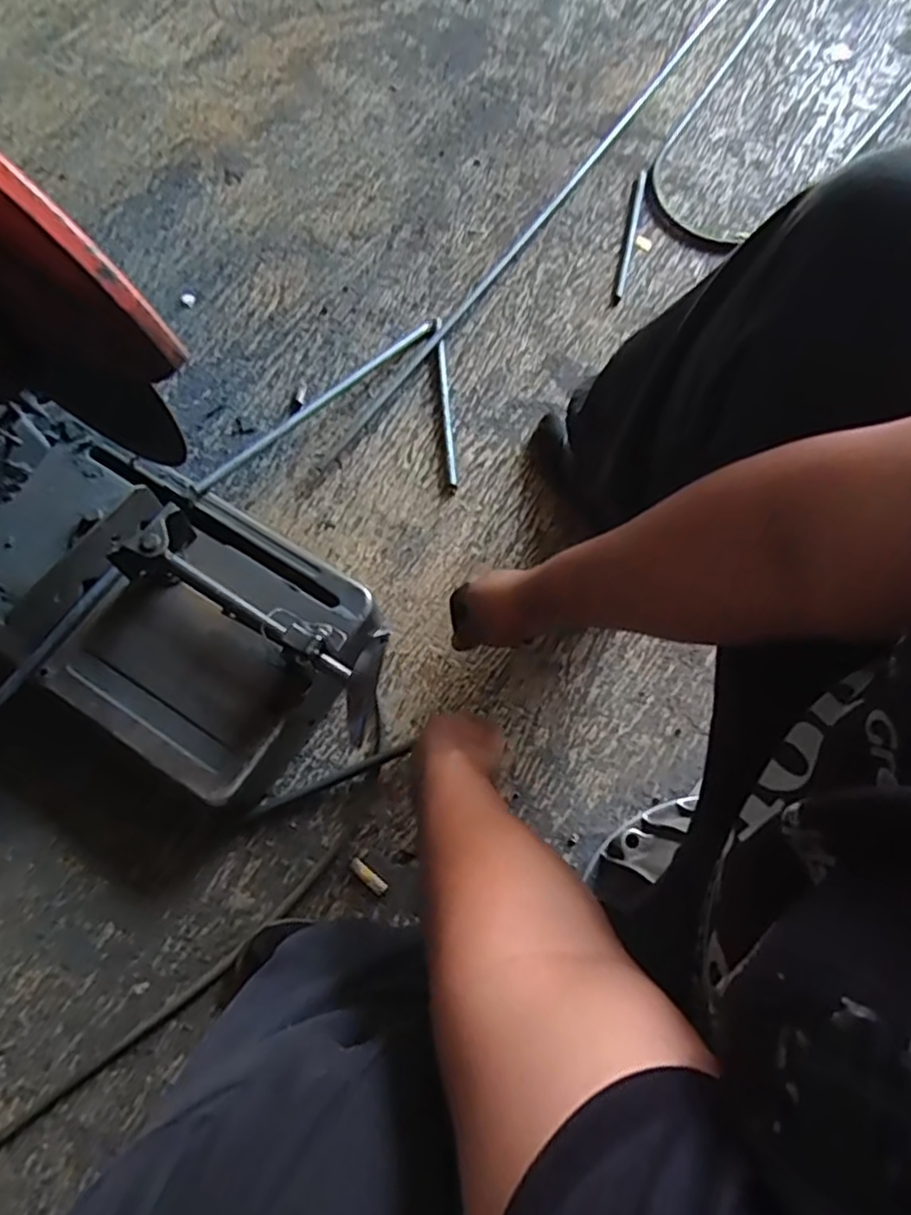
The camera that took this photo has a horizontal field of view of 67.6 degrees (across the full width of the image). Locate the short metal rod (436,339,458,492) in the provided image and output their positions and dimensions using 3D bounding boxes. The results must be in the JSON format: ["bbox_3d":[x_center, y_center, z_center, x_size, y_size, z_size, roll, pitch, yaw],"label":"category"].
[{"bbox_3d":[-0.011,-0.244,0.852,0.013,0.013,0.218,-3,68,-4],"label":"short metal rod"}]

